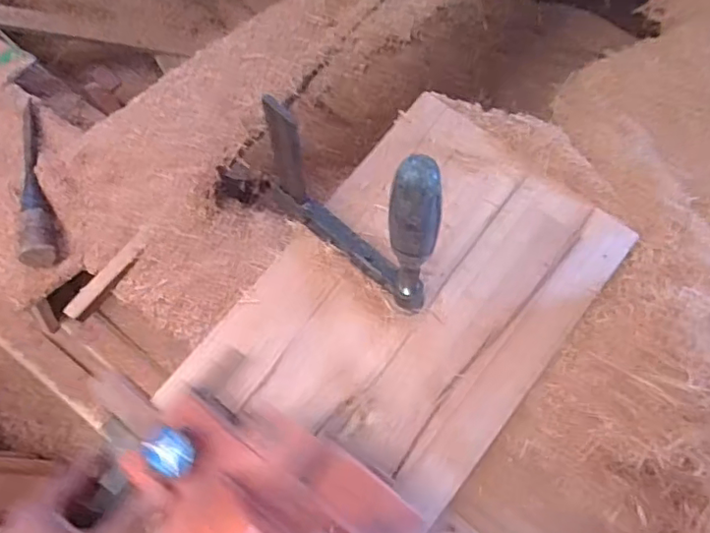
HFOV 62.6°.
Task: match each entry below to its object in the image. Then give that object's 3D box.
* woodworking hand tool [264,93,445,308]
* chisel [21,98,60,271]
[{"bbox_3d":[-0.003,-0.050,0.433,0.168,0.215,0.030,42,79,9],"label":"woodworking hand tool"},{"bbox_3d":[-0.401,-0.112,0.729,0.035,0.035,0.244,-18,62,-6],"label":"chisel"}]

